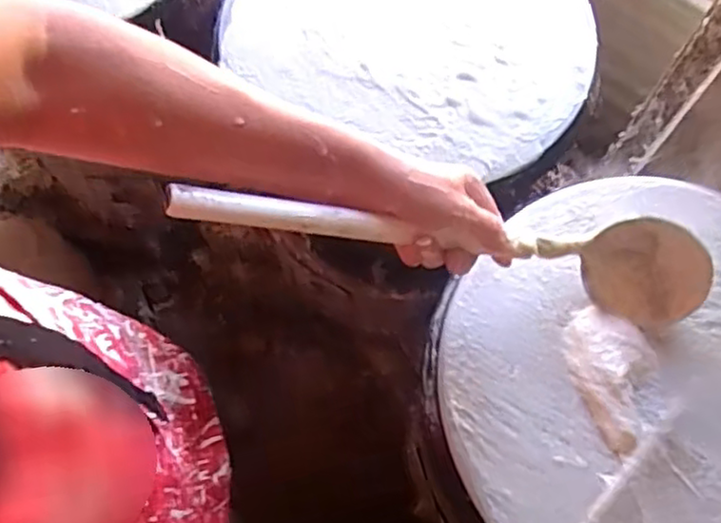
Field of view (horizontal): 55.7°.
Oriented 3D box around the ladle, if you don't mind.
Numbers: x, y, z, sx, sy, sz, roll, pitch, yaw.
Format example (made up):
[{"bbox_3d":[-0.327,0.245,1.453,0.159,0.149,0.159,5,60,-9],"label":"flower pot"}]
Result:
[{"bbox_3d":[0.078,-0.001,0.480,0.414,0.069,0.072,5,69,-25],"label":"ladle"}]

